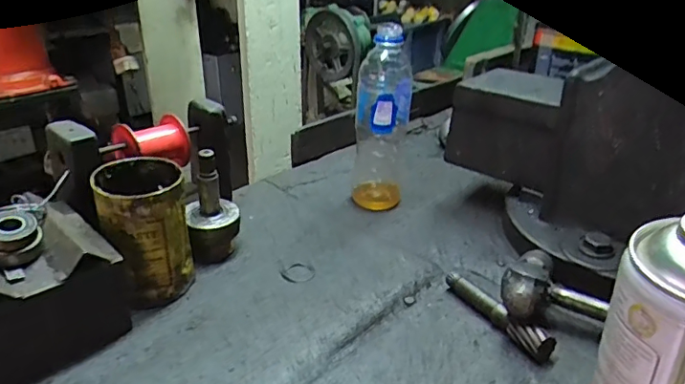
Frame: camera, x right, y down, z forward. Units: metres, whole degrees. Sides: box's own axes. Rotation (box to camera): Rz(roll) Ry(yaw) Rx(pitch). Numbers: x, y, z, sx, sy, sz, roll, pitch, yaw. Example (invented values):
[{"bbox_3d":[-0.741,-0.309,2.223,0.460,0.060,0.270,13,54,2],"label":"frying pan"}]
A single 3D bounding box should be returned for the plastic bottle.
[{"bbox_3d":[0.046,-0.080,0.626,0.062,0.209,0.061,5,29,4],"label":"plastic bottle"}]

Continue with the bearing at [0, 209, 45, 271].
[{"bbox_3d":[-0.243,0.036,0.394,0.040,0.031,0.038,-16,31,-30],"label":"bearing"}]

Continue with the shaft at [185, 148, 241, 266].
[{"bbox_3d":[-0.128,0.013,0.527,0.053,0.106,0.047,-5,29,-13],"label":"shaft"}]

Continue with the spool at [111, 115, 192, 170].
[{"bbox_3d":[-0.183,-0.045,0.517,0.046,0.045,0.062,23,34,37],"label":"spool"}]

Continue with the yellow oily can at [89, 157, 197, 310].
[{"bbox_3d":[-0.174,0.034,0.478,0.074,0.110,0.078,-10,31,-22],"label":"yellow oily can"}]

